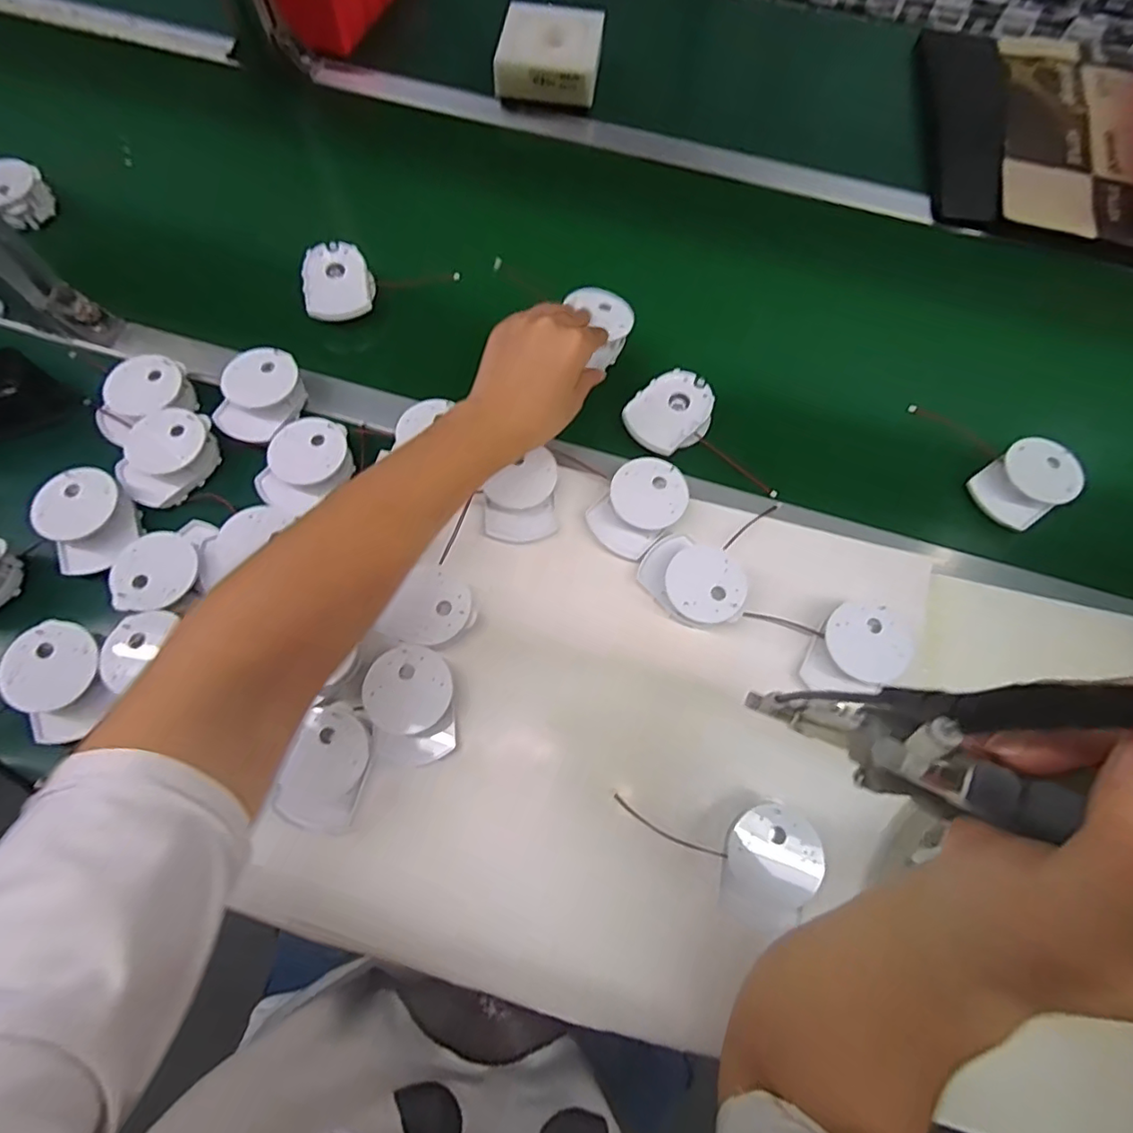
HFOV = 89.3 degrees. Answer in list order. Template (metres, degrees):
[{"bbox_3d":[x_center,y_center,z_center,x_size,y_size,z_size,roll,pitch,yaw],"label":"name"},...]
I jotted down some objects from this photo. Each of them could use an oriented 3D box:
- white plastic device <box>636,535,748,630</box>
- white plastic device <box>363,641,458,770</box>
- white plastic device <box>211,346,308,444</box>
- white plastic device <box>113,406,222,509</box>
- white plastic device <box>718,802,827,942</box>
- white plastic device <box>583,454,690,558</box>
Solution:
[{"bbox_3d":[0.102,0.012,0.463,0.083,0.033,0.063,25,70,8],"label":"white plastic device"},{"bbox_3d":[-0.116,0.105,0.432,0.062,0.041,0.081,-5,69,-4],"label":"white plastic device"},{"bbox_3d":[-0.272,-0.150,0.514,0.059,0.047,0.080,19,69,6],"label":"white plastic device"},{"bbox_3d":[-0.341,-0.093,0.490,0.066,0.034,0.081,9,68,1],"label":"white plastic device"},{"bbox_3d":[0.139,0.207,0.394,0.058,0.018,0.080,29,90,28],"label":"white plastic device"},{"bbox_3d":[0.061,-0.050,0.480,0.061,0.030,0.077,39,72,13],"label":"white plastic device"}]

